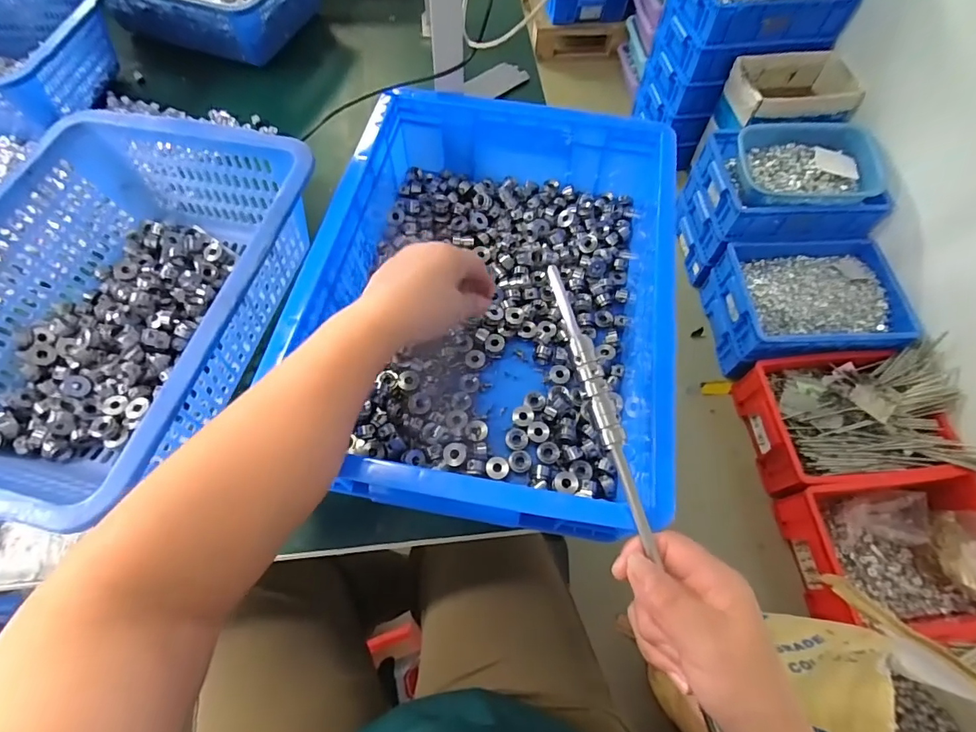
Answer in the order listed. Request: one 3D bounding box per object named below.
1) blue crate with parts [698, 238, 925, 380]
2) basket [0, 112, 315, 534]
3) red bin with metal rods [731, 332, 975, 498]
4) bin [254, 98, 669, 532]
[{"bbox_3d":[0.873,-0.162,1.336,0.452,0.174,0.337,-4,64,-4],"label":"blue crate with parts"},{"bbox_3d":[-0.322,-0.052,0.422,0.261,0.116,0.340,15,64,5],"label":"basket"},{"bbox_3d":[0.920,0.122,1.195,0.506,0.168,0.338,-2,64,-3],"label":"red bin with metal rods"},{"bbox_3d":[0.005,-0.074,0.449,0.296,0.106,0.400,10,63,3],"label":"bin"}]

